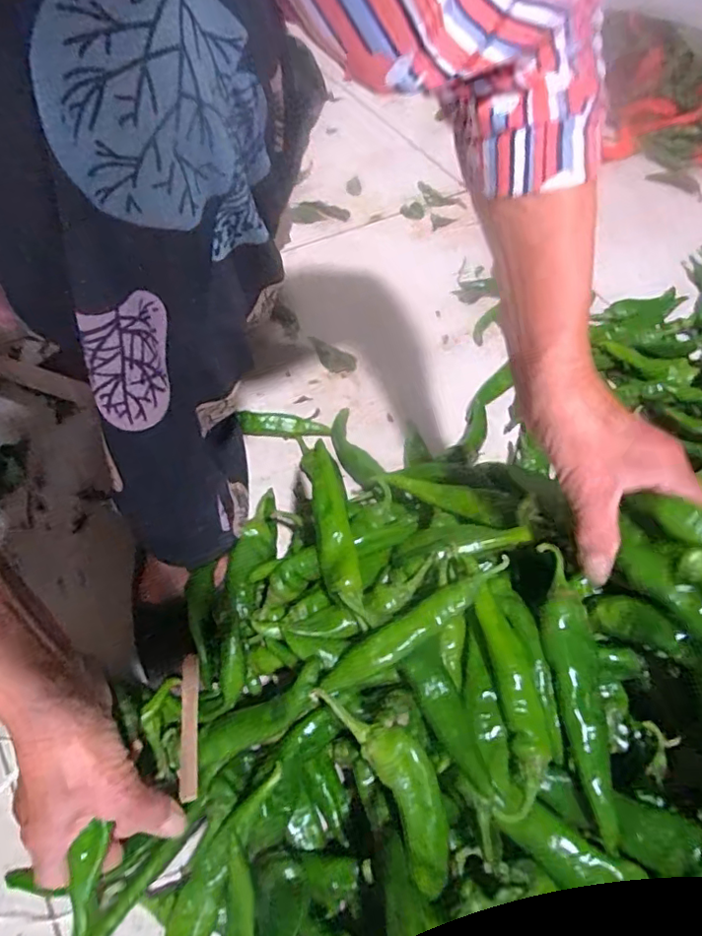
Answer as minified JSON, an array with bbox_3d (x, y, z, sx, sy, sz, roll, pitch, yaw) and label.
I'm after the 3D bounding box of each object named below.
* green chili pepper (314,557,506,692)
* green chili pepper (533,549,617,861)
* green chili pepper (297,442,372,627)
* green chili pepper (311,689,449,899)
[{"bbox_3d":[0.043,0.096,0.348,0.138,0.025,0.021,-23,59,-20],"label":"green chili pepper"},{"bbox_3d":[0.136,0.128,0.343,0.029,0.017,0.169,-2,67,-5],"label":"green chili pepper"},{"bbox_3d":[-0.014,0.039,0.406,0.025,0.022,0.139,-9,55,-10],"label":"green chili pepper"},{"bbox_3d":[0.026,0.170,0.306,0.032,0.026,0.120,-26,88,-21],"label":"green chili pepper"}]

